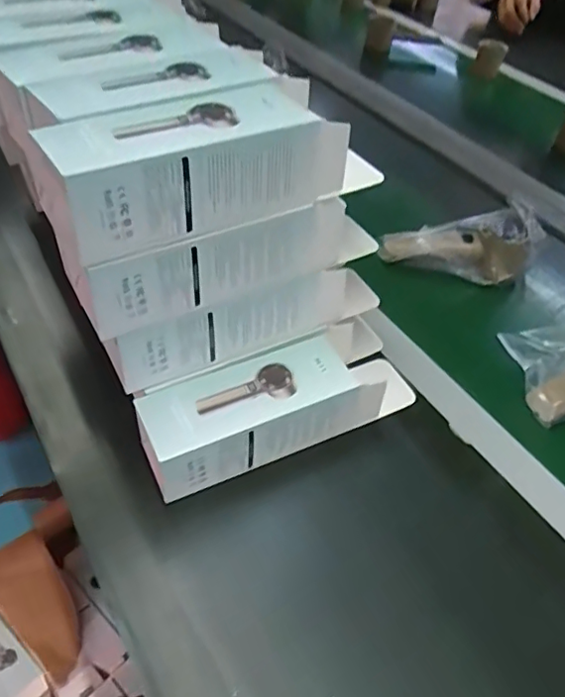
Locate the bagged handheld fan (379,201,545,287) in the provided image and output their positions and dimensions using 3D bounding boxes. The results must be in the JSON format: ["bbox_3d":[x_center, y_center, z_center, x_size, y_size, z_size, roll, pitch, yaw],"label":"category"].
[{"bbox_3d":[0.194,-0.112,0.636,0.166,0.059,0.056,-5,45,4],"label":"bagged handheld fan"}]

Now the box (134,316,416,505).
[{"bbox_3d":[0.002,0.039,0.465,0.235,0.061,0.069,-18,50,-23],"label":"box"}]

